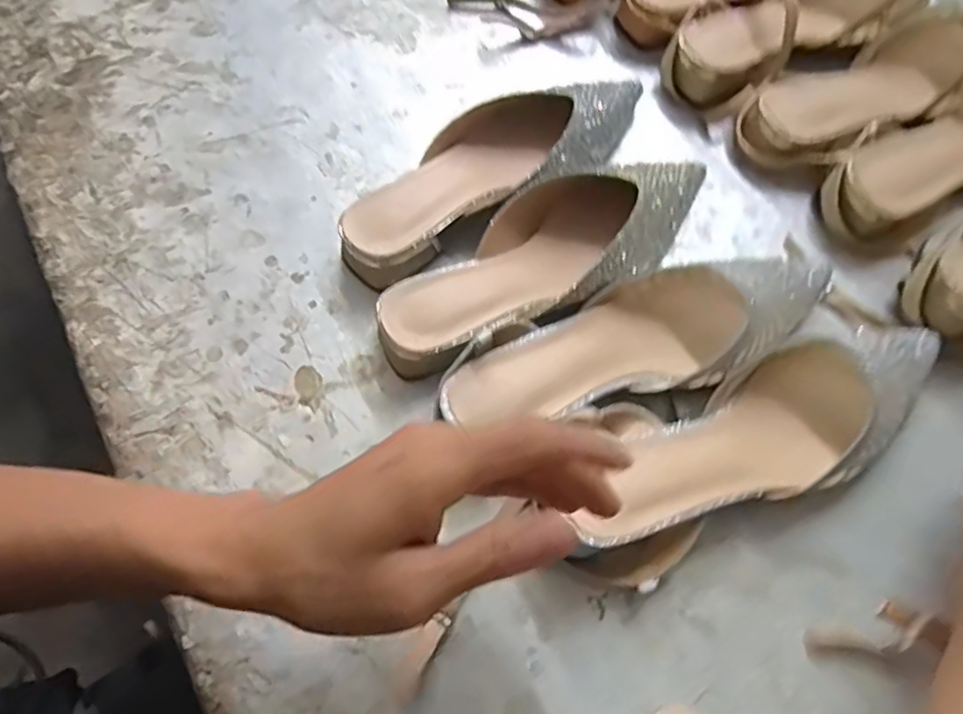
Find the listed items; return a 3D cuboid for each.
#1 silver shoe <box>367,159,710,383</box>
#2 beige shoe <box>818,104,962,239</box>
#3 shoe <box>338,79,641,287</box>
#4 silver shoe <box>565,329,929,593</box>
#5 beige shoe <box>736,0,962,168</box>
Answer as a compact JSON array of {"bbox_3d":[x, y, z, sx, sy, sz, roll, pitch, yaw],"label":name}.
[{"bbox_3d":[0.049,-0.067,0.409,0.254,0.046,0.081,-34,70,-15],"label":"silver shoe"},{"bbox_3d":[0.353,-0.148,0.456,0.234,0.044,0.094,-14,67,-8],"label":"beige shoe"},{"bbox_3d":[0.013,-0.138,0.442,0.255,0.048,0.084,-31,70,-14],"label":"shoe"},{"bbox_3d":[0.159,0.049,0.362,0.257,0.043,0.084,-28,69,-13],"label":"silver shoe"},{"bbox_3d":[0.316,-0.211,0.486,0.258,0.041,0.085,-29,69,-14],"label":"beige shoe"}]

